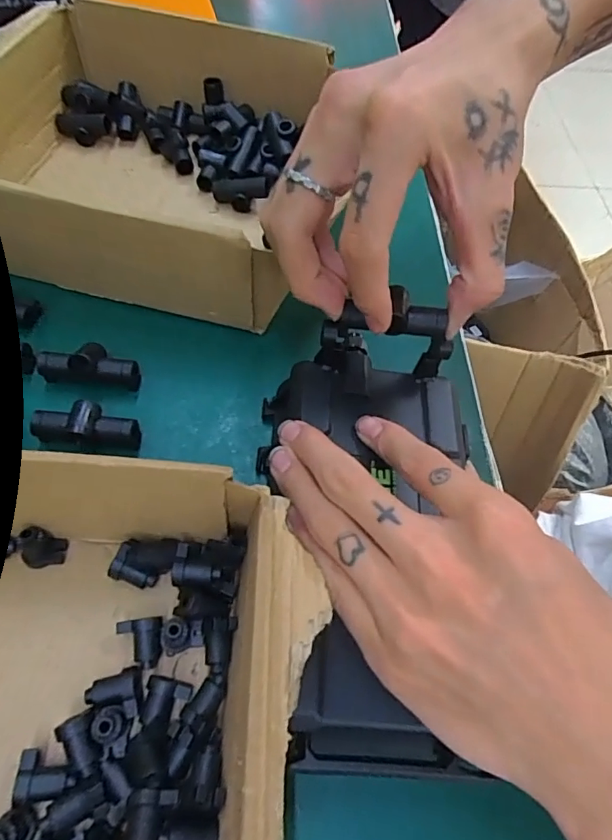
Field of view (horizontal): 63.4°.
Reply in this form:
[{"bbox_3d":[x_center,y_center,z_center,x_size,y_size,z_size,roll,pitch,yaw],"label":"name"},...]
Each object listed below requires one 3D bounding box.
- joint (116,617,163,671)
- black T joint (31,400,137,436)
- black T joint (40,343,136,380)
[{"bbox_3d":[-0.067,0.091,0.202,0.016,0.012,0.020,-7,60,-8],"label":"joint"},{"bbox_3d":[-0.111,0.004,0.249,0.049,0.024,0.018,-2,59,-5],"label":"black T joint"},{"bbox_3d":[-0.117,-0.031,0.269,0.051,0.024,0.017,3,59,-3],"label":"black T joint"}]

